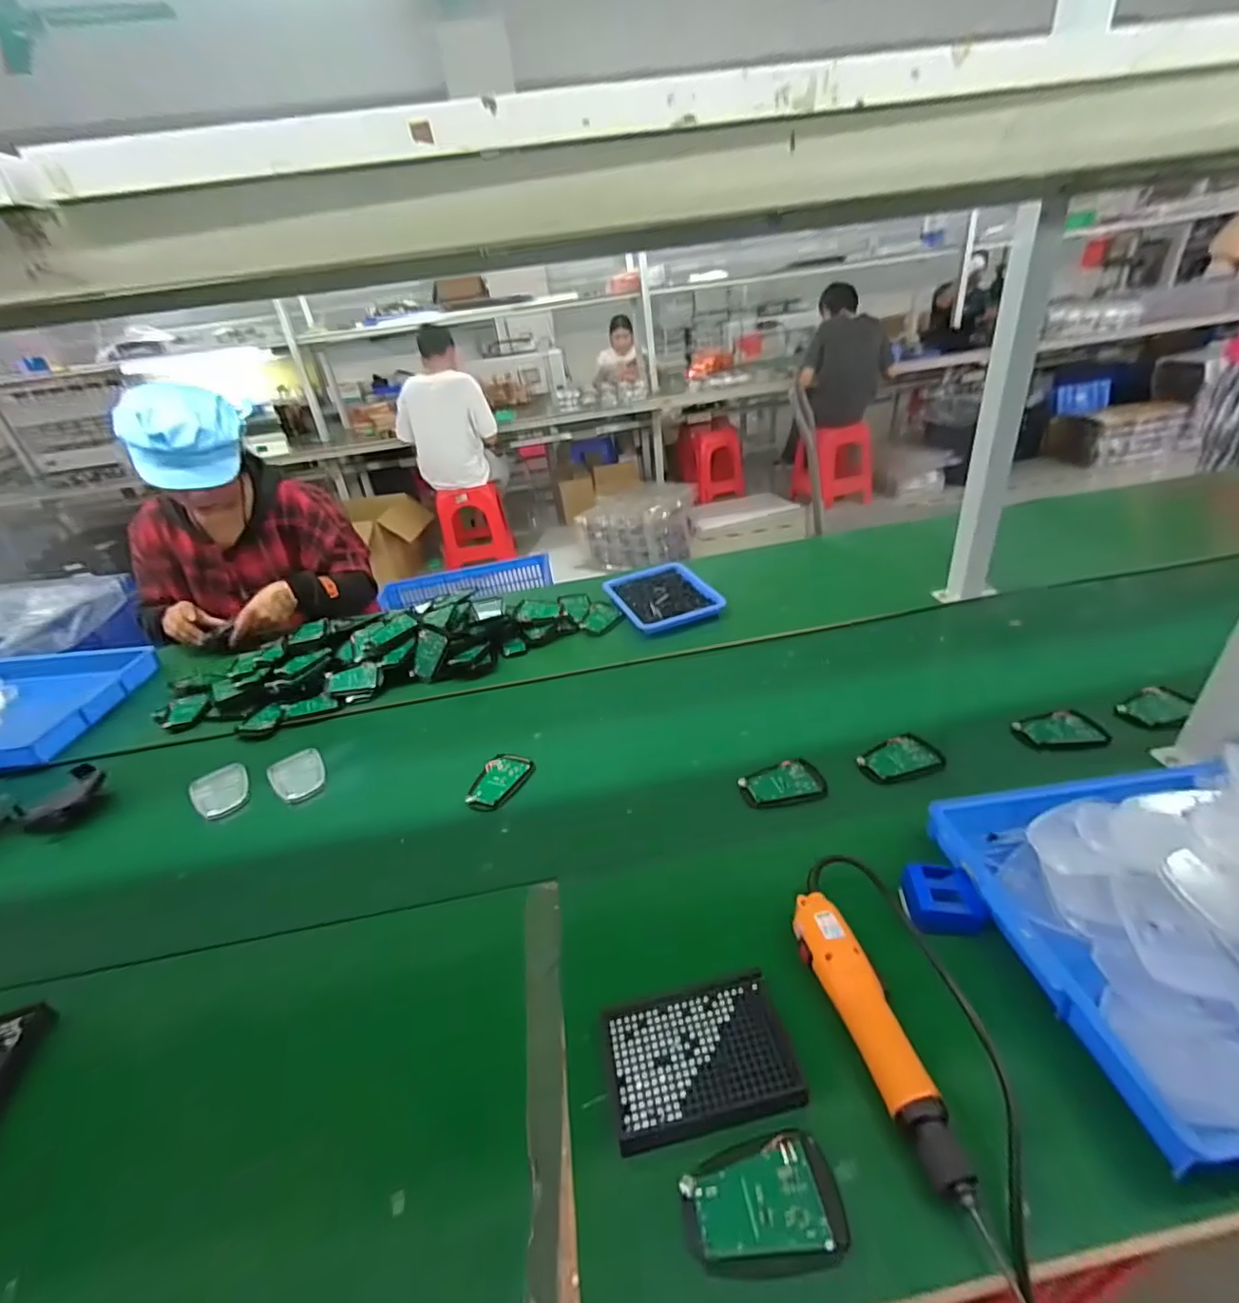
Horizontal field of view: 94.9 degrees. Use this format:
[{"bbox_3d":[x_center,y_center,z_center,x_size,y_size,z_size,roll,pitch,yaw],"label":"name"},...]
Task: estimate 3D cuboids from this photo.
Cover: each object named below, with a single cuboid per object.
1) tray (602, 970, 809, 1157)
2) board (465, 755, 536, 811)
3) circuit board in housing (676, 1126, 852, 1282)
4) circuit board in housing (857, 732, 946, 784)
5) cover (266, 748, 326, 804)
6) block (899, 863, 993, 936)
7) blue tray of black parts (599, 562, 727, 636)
[{"bbox_3d":[0.059,0.302,0.429,0.133,0.009,0.095,-11,32,-6],"label":"tray"},{"bbox_3d":[-0.159,0.171,0.746,0.061,0.011,0.095,9,35,24],"label":"board"},{"bbox_3d":[0.089,0.346,0.355,0.095,0.007,0.064,-11,31,-6],"label":"circuit board in housing"},{"bbox_3d":[0.343,0.130,0.694,0.098,0.011,0.070,-17,33,-16],"label":"circuit board in housing"},{"bbox_3d":[-0.453,0.174,0.805,0.067,0.012,0.105,-28,37,-30],"label":"cover"},{"bbox_3d":[0.288,0.221,0.509,0.058,0.028,0.057,-5,31,4],"label":"block"},{"bbox_3d":[0.083,-0.111,1.121,0.189,0.034,0.210,-18,33,-17],"label":"blue tray of black parts"}]

